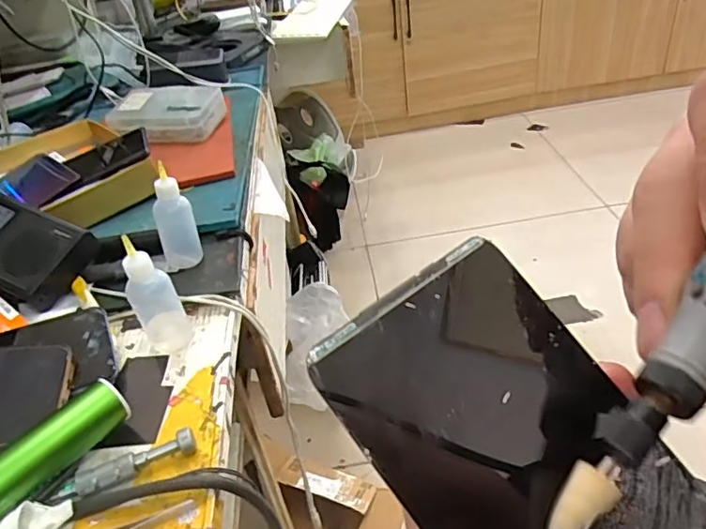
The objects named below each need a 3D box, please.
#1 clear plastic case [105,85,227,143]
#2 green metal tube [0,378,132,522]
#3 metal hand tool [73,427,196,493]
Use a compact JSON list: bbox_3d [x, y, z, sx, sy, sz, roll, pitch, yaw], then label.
[{"bbox_3d":[-0.263,-0.215,0.802,0.151,0.048,0.108,-5,37,6],"label":"clear plastic case"},{"bbox_3d":[-0.205,0.131,0.346,0.030,0.036,0.142,18,44,31],"label":"green metal tube"},{"bbox_3d":[-0.140,0.127,0.364,0.075,0.017,0.014,-20,38,-14],"label":"metal hand tool"}]

